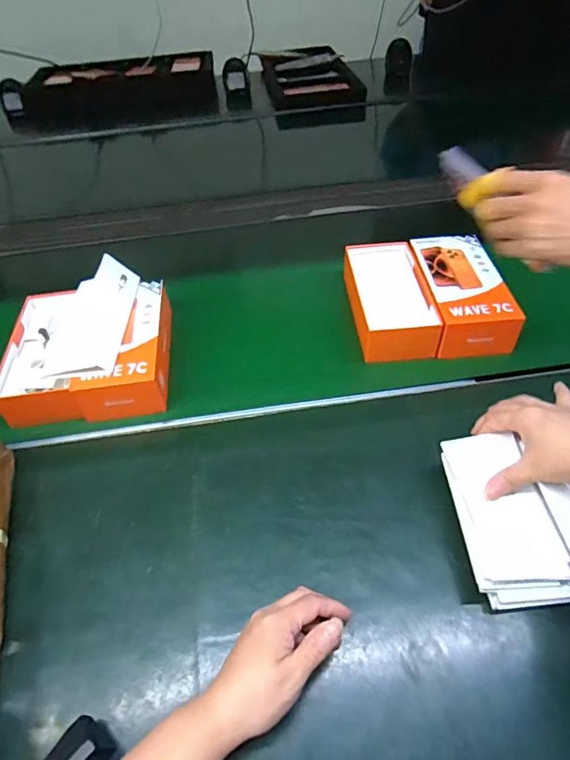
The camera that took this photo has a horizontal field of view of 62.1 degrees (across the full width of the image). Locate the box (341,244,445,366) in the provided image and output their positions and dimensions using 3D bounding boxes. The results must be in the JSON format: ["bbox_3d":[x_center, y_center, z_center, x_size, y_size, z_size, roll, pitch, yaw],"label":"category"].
[{"bbox_3d":[0.131,-0.105,0.625,0.098,0.062,0.181,-5,45,1],"label":"box"}]

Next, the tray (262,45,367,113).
[{"bbox_3d":[0.073,-0.827,1.294,0.248,0.070,0.370,-9,45,-3],"label":"tray"}]

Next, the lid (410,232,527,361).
[{"bbox_3d":[0.226,-0.112,0.616,0.091,0.059,0.182,-4,45,1],"label":"lid"}]

